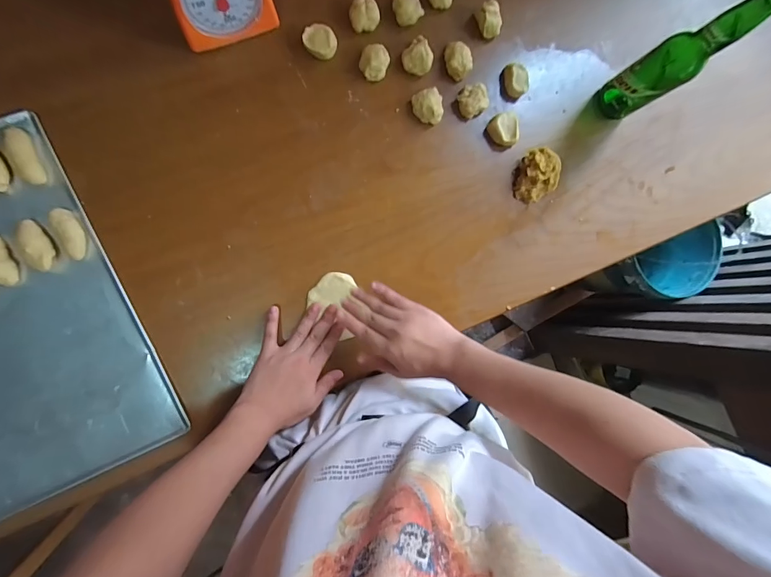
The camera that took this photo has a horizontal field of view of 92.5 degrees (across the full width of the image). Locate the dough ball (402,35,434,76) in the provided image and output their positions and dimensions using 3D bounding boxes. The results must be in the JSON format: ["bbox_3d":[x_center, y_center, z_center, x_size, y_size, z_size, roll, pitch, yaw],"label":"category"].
[{"bbox_3d":[0.049,-0.334,0.527,0.043,0.023,0.045,0,90,-9],"label":"dough ball"}]

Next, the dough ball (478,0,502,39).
[{"bbox_3d":[0.154,-0.397,0.544,0.028,0.030,0.040,-29,95,-8],"label":"dough ball"}]

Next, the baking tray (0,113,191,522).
[{"bbox_3d":[-0.485,0.053,0.445,0.310,0.027,0.431,-25,94,-9],"label":"baking tray"}]

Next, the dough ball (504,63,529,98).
[{"bbox_3d":[0.197,-0.314,0.559,0.037,0.019,0.042,-1,90,-9],"label":"dough ball"}]

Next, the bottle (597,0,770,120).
[{"bbox_3d":[0.381,-0.298,0.476,0.055,0.237,0.059,-32,95,-8],"label":"bottle"}]

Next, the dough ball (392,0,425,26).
[{"bbox_3d":[0.031,-0.400,0.524,0.041,0.019,0.038,0,90,-9],"label":"dough ball"}]

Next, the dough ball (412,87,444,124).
[{"bbox_3d":[0.062,-0.264,0.533,0.042,0.024,0.044,0,90,-9],"label":"dough ball"}]

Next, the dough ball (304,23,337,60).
[{"bbox_3d":[-0.090,-0.341,0.509,0.045,0.016,0.040,27,86,-8],"label":"dough ball"}]

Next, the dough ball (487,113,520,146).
[{"bbox_3d":[0.179,-0.238,0.555,0.040,0.021,0.047,-36,96,-8],"label":"dough ball"}]

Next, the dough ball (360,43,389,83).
[{"bbox_3d":[-0.015,-0.321,0.520,0.039,0.020,0.045,21,87,-9],"label":"dough ball"}]

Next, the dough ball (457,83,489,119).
[{"bbox_3d":[0.129,-0.279,0.545,0.044,0.020,0.039,-37,96,-8],"label":"dough ball"}]

